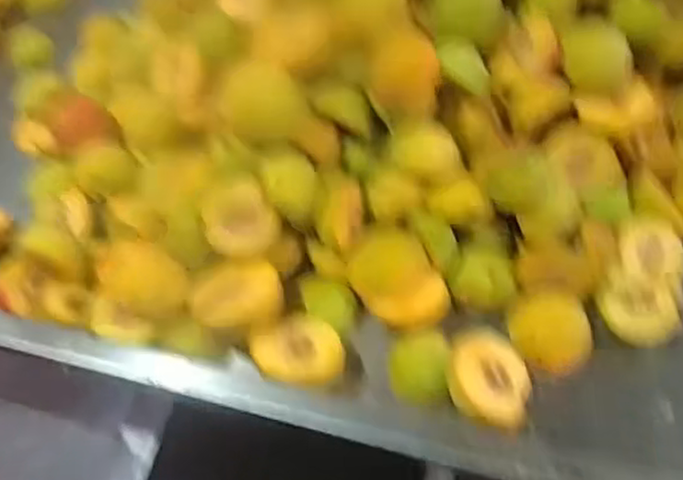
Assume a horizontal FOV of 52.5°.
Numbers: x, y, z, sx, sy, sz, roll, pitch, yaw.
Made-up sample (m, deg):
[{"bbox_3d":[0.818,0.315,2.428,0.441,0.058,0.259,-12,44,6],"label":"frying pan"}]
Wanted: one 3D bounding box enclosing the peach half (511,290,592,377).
[{"bbox_3d":[0.176,0.077,0.578,0.066,0.035,0.061,-2,53,3],"label":"peach half"}]

